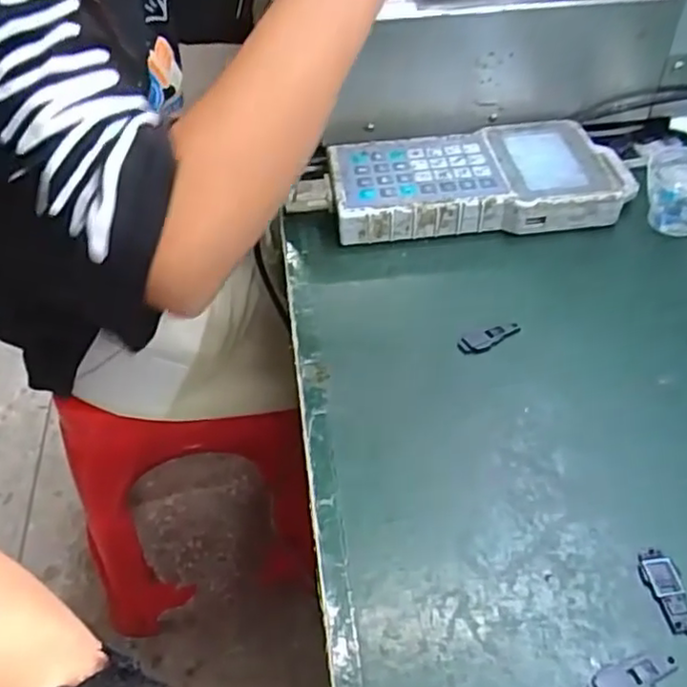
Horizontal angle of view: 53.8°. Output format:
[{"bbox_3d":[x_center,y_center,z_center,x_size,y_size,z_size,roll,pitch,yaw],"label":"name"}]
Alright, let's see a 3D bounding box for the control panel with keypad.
[{"bbox_3d":[0.104,-0.124,0.516,0.222,0.033,0.101,-6,48,0],"label":"control panel with keypad"}]

